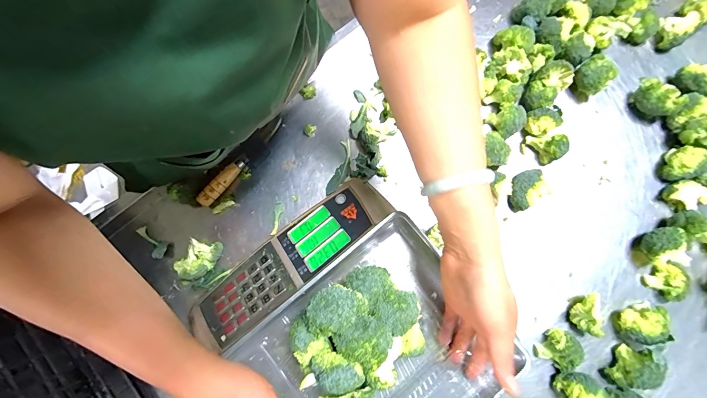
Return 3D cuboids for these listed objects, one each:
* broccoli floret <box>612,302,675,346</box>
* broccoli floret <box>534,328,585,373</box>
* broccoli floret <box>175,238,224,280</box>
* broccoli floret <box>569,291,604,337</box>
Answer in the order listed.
[{"bbox_3d":[0.419,0.179,0.470,0.048,0.052,0.060,14,80,3],"label":"broccoli floret"},{"bbox_3d":[0.304,0.220,0.473,0.044,0.046,0.054,42,83,8],"label":"broccoli floret"},{"bbox_3d":[-0.246,0.093,0.517,0.050,0.034,0.070,34,82,7],"label":"broccoli floret"},{"bbox_3d":[0.345,0.169,0.482,0.031,0.032,0.058,13,80,3],"label":"broccoli floret"}]

